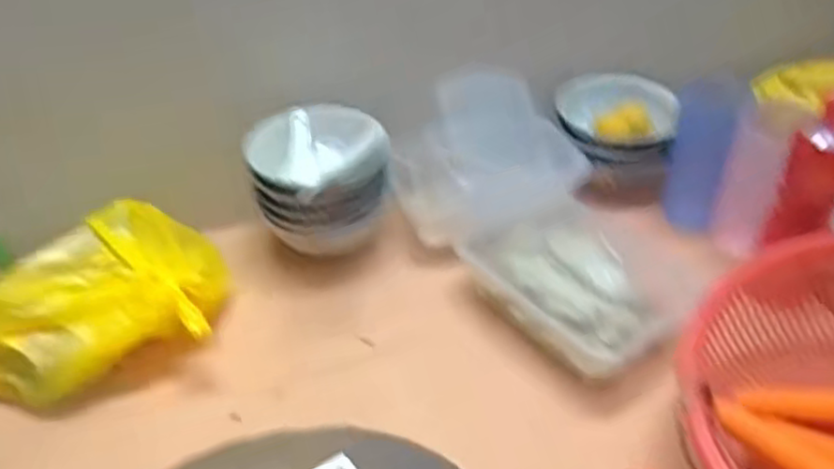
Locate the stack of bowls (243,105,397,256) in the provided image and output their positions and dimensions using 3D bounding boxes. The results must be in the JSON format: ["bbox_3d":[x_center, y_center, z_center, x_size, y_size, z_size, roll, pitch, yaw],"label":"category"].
[{"bbox_3d":[-0.108,-0.042,0.801,0.117,0.157,0.135,27,48,31],"label":"stack of bowls"}]

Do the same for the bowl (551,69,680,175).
[{"bbox_3d":[0.234,-0.134,0.849,0.132,0.070,0.112,6,40,11],"label":"bowl"}]

